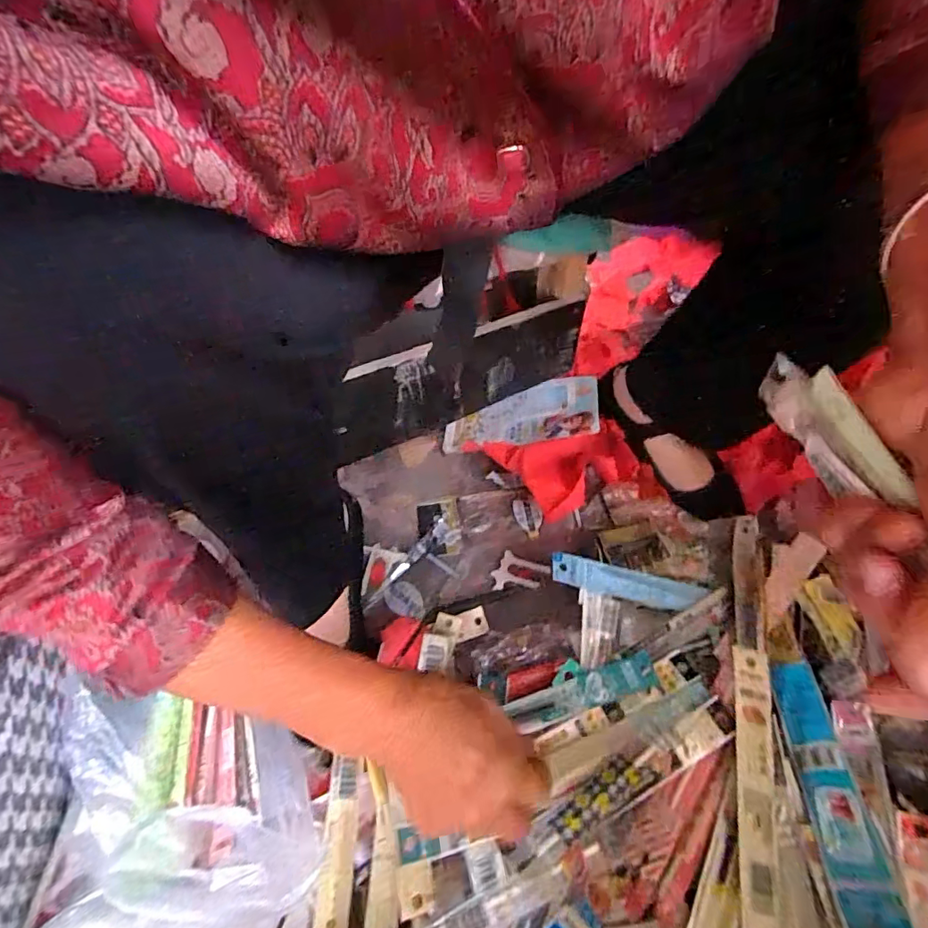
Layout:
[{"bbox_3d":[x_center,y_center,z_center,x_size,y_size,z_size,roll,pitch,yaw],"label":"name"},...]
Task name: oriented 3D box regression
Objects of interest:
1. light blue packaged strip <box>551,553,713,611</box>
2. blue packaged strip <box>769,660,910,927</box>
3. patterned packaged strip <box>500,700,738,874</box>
[{"bbox_3d":[0.144,0.105,0.443,0.143,0.008,0.026,15,79,-10],"label":"light blue packaged strip"},{"bbox_3d":[0.250,0.221,0.349,0.032,0.004,0.171,-18,38,24],"label":"blue packaged strip"},{"bbox_3d":[0.111,0.221,0.352,0.183,0.008,0.026,-24,61,-14],"label":"patterned packaged strip"}]

